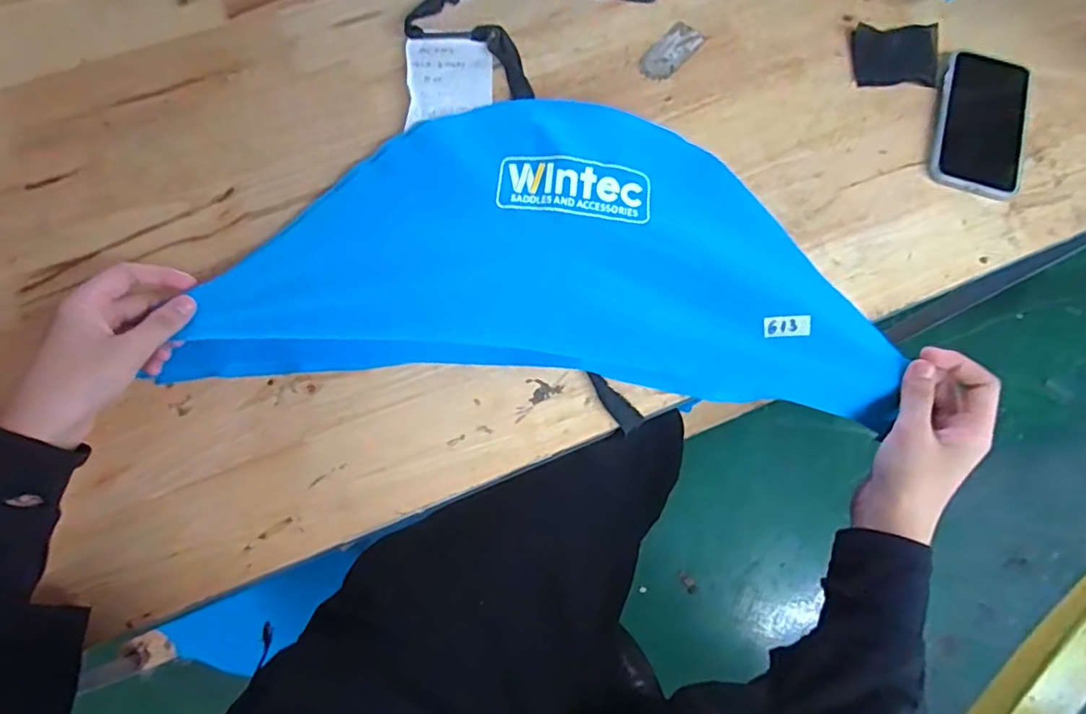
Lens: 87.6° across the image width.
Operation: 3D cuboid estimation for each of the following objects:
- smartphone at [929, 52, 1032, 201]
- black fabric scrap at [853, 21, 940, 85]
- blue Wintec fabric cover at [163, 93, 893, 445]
[{"bbox_3d":[0.395,-0.212,0.510,0.076,0.008,0.143,19,74,4],"label":"smartphone"},{"bbox_3d":[0.332,-0.284,0.531,0.075,0.013,0.064,5,74,-1],"label":"black fabric scrap"},{"bbox_3d":[0.005,-0.089,0.465,0.516,0.053,0.250,3,74,0],"label":"blue Wintec fabric cover"}]

